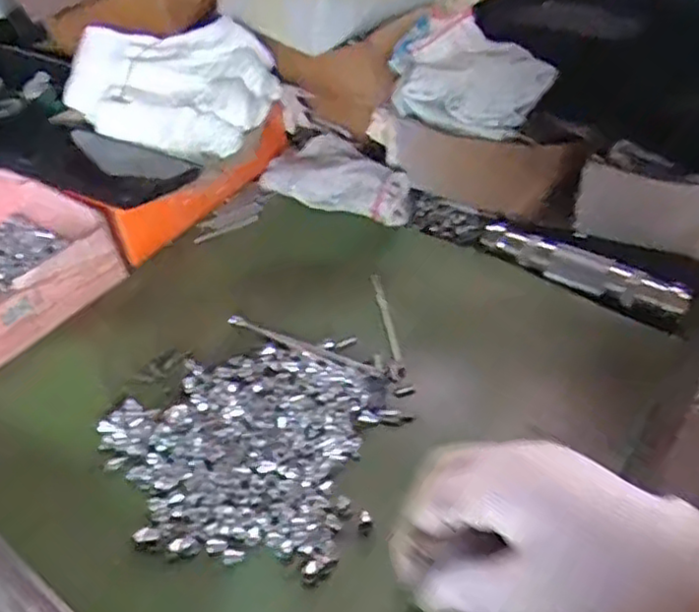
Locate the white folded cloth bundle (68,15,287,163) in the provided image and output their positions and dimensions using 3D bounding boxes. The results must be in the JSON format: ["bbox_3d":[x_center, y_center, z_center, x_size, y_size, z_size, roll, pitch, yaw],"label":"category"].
[{"bbox_3d":[-0.145,-0.170,0.554,0.164,0.052,0.101,10,85,18],"label":"white folded cloth bundle"}]

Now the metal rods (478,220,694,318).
[{"bbox_3d":[0.157,-0.026,0.474,0.140,0.020,0.023,22,49,24],"label":"metal rods"}]

